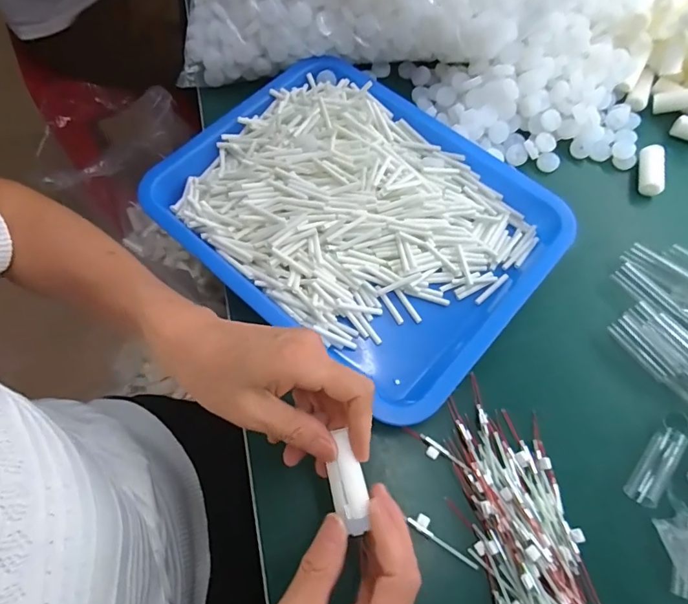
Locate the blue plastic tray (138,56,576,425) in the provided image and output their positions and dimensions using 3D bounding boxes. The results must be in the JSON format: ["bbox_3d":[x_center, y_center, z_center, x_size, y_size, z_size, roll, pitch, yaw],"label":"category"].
[{"bbox_3d":[0.015,-0.085,0.410,0.330,0.030,0.249,40,72,13],"label":"blue plastic tray"}]

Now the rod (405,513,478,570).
[{"bbox_3d":[0.071,0.169,0.320,0.055,0.005,0.011,34,71,12],"label":"rod"}]

